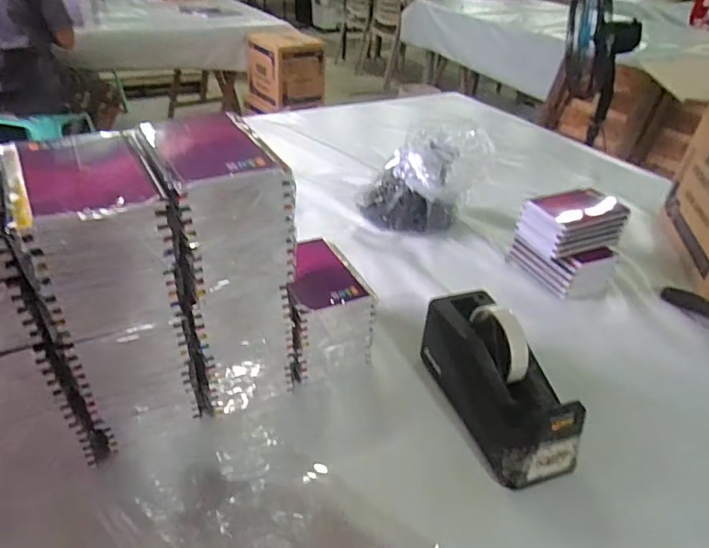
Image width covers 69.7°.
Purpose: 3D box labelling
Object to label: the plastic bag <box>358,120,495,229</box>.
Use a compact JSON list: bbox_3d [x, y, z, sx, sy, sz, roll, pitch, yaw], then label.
[{"bbox_3d":[0.123,-0.157,0.881,0.188,0.173,0.139,16,37,16],"label":"plastic bag"}]

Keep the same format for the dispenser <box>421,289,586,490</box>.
[{"bbox_3d":[0.150,0.110,0.547,0.080,0.119,0.204,-9,38,-17],"label":"dispenser"}]

